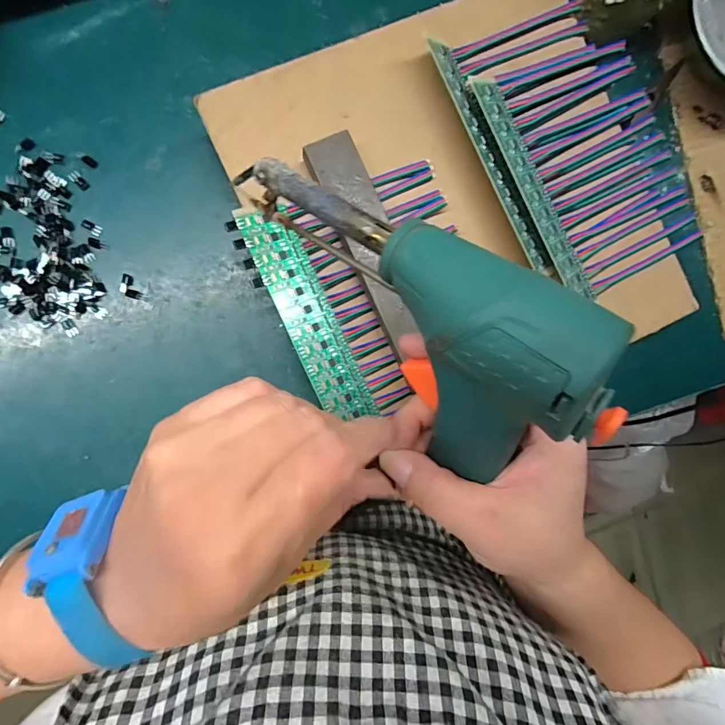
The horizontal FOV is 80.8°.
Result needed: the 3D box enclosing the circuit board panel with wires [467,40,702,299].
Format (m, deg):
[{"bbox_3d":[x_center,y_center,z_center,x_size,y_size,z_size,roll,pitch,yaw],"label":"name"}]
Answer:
[{"bbox_3d":[0.156,-0.133,0.286,0.125,0.020,0.153,-29,94,-7],"label":"circuit board panel with wires"}]

